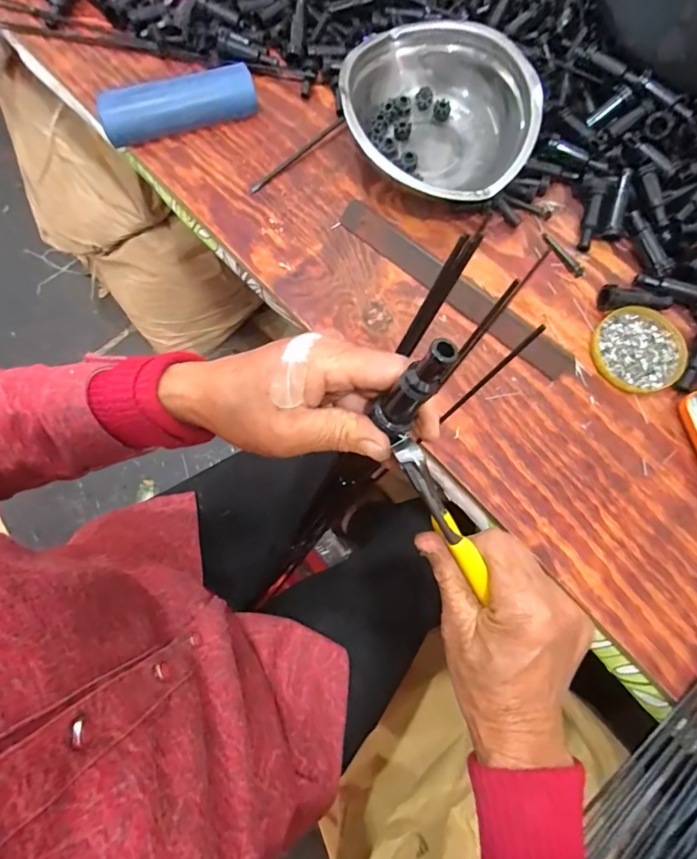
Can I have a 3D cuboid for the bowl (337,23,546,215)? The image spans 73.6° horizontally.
[{"bbox_3d":[0.088,-0.319,0.477,0.181,0.075,0.204,7,75,0],"label":"bowl"}]

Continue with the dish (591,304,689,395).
[{"bbox_3d":[0.280,-0.077,0.447,0.089,0.008,0.083,0,75,-2],"label":"dish"}]

